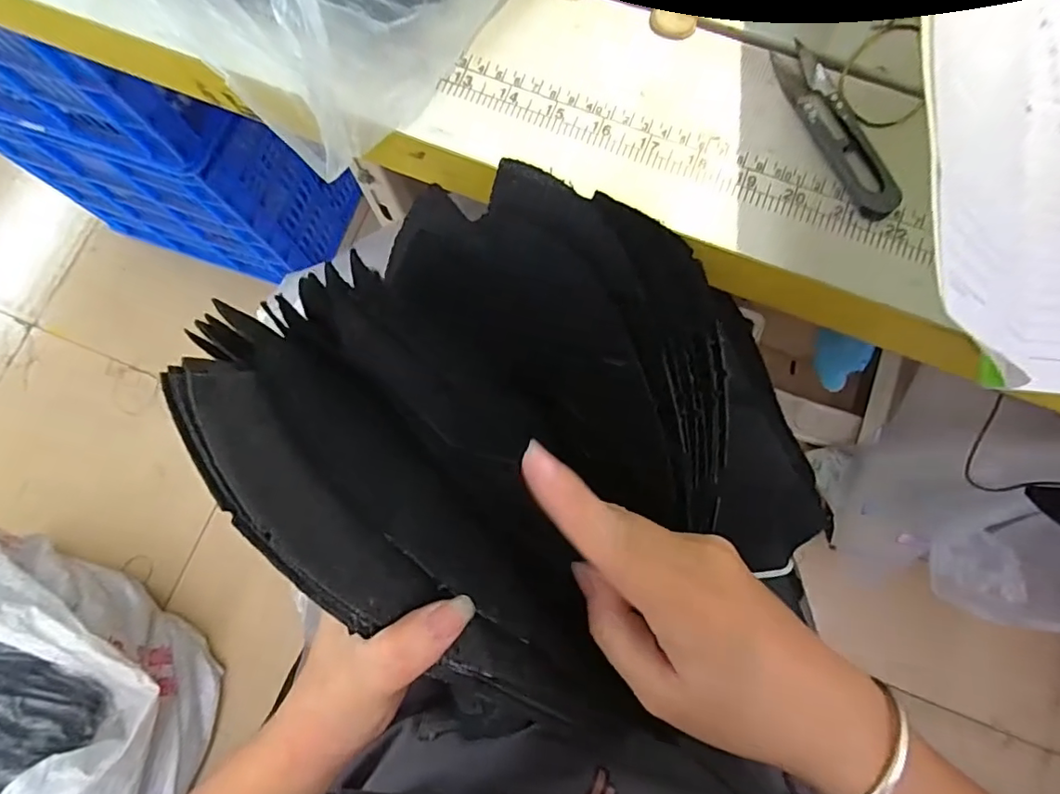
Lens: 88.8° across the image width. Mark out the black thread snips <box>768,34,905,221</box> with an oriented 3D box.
[{"bbox_3d":[0.151,-0.132,0.268,0.025,0.006,0.098,-21,79,-4],"label":"black thread snips"}]

